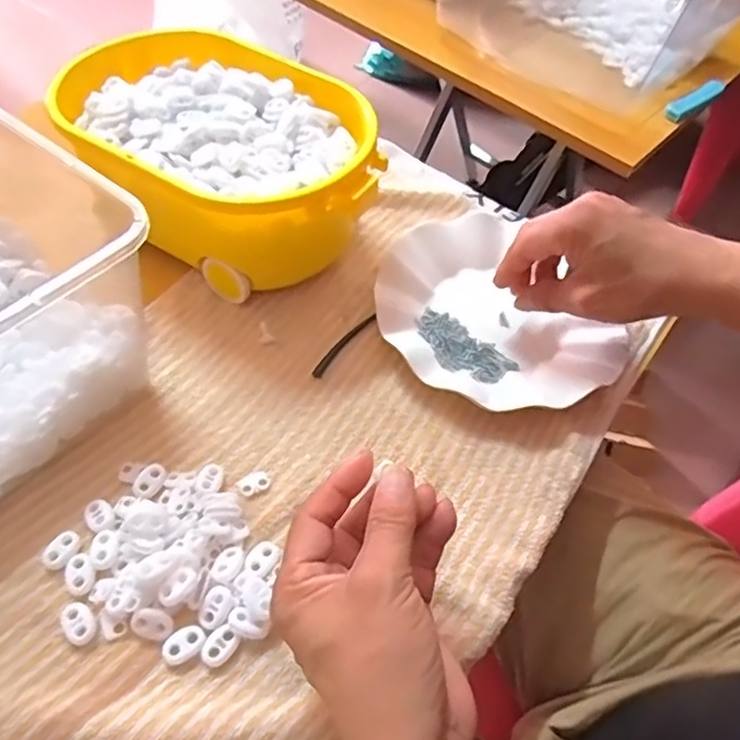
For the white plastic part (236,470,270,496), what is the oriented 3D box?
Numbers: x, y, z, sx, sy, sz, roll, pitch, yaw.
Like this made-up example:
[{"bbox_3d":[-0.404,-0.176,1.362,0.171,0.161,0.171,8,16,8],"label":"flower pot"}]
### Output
[{"bbox_3d":[-0.072,0.069,0.382,0.019,0.004,0.014,-23,60,-20],"label":"white plastic part"}]

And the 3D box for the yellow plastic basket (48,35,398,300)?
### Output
[{"bbox_3d":[-0.111,-0.153,0.474,0.231,0.105,0.161,30,57,15],"label":"yellow plastic basket"}]

